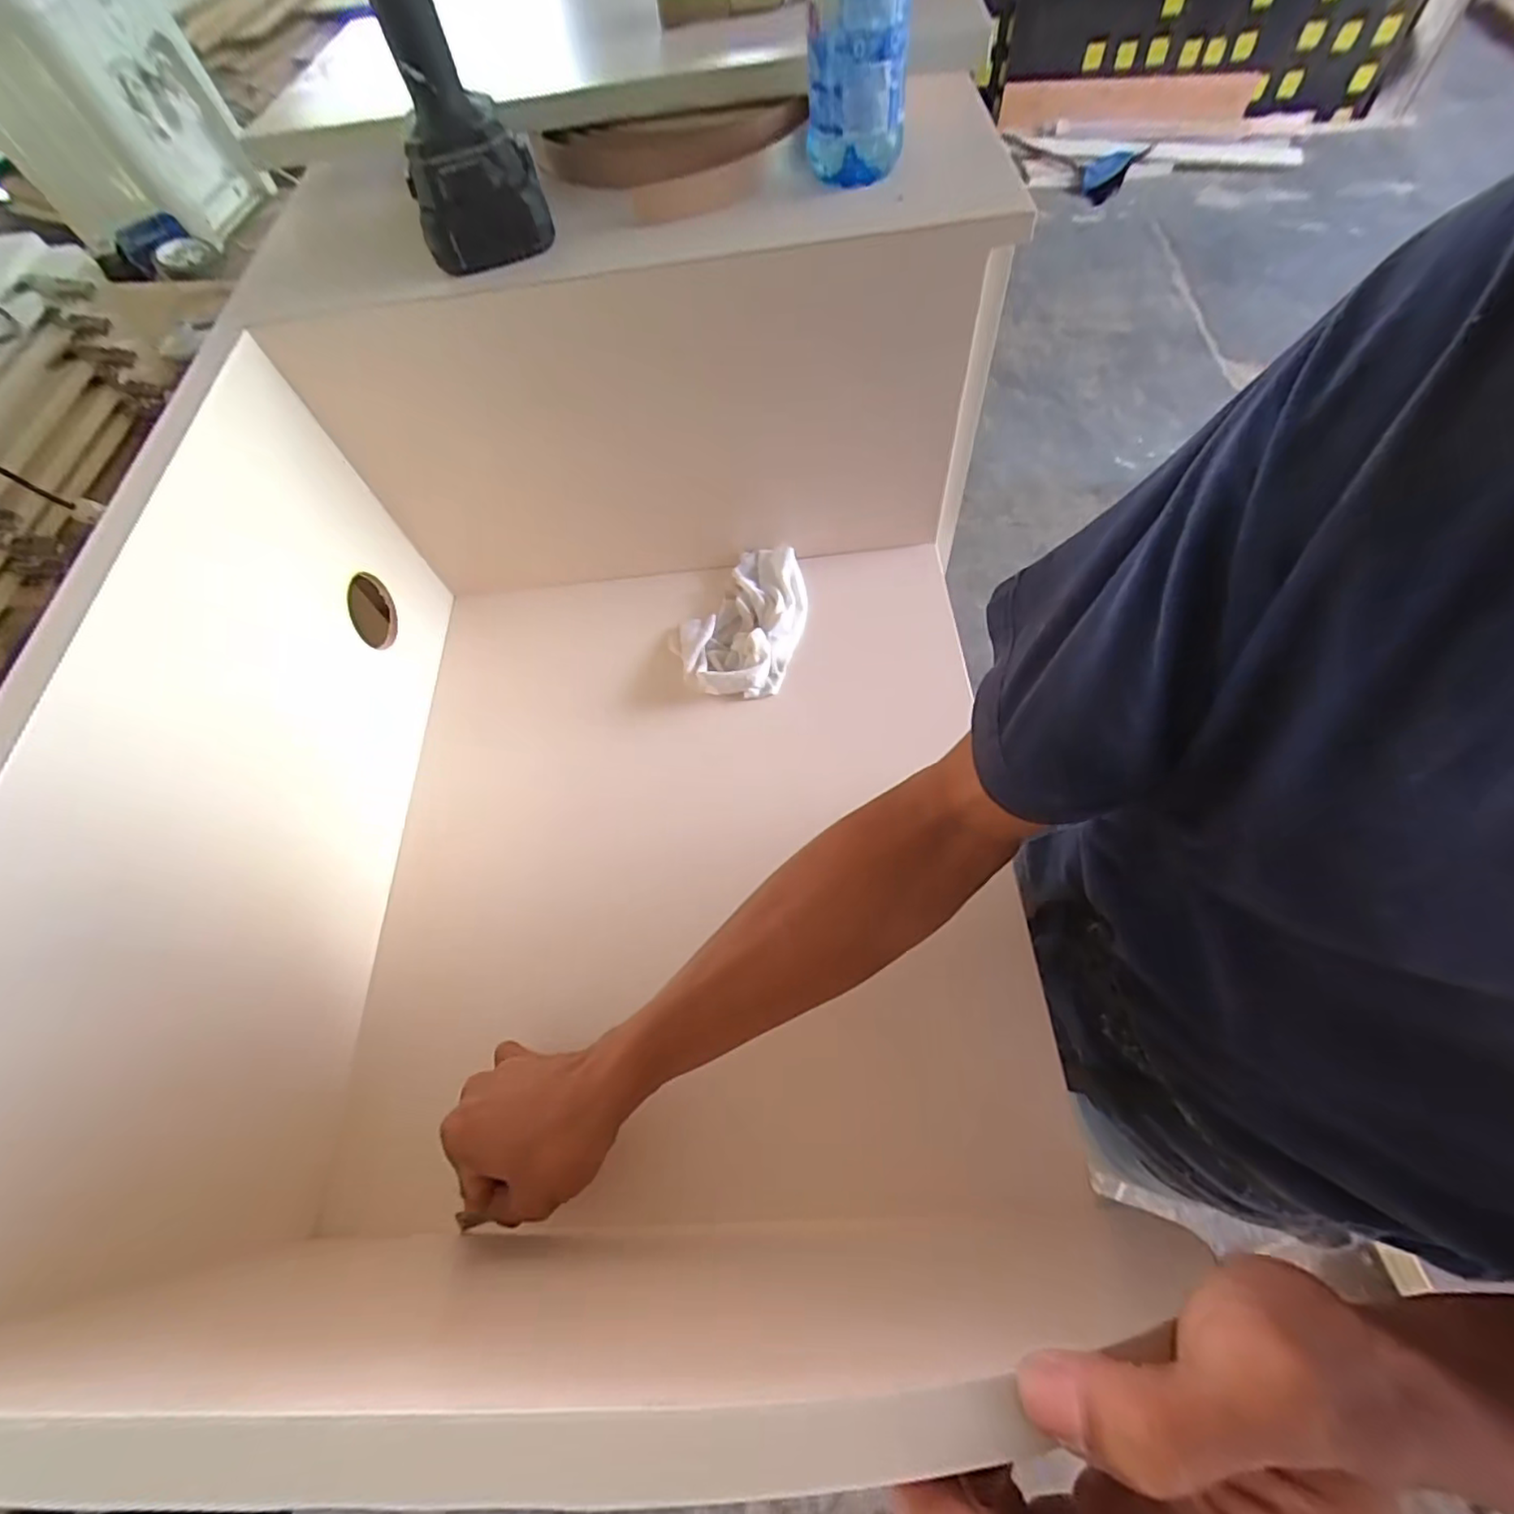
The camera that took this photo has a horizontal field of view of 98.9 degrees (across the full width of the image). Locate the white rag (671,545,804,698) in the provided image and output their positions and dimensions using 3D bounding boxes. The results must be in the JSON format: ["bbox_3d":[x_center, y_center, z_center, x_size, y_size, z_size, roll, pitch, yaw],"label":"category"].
[{"bbox_3d":[-0.017,-0.130,0.615,0.122,0.038,0.167,5,63,9],"label":"white rag"}]

